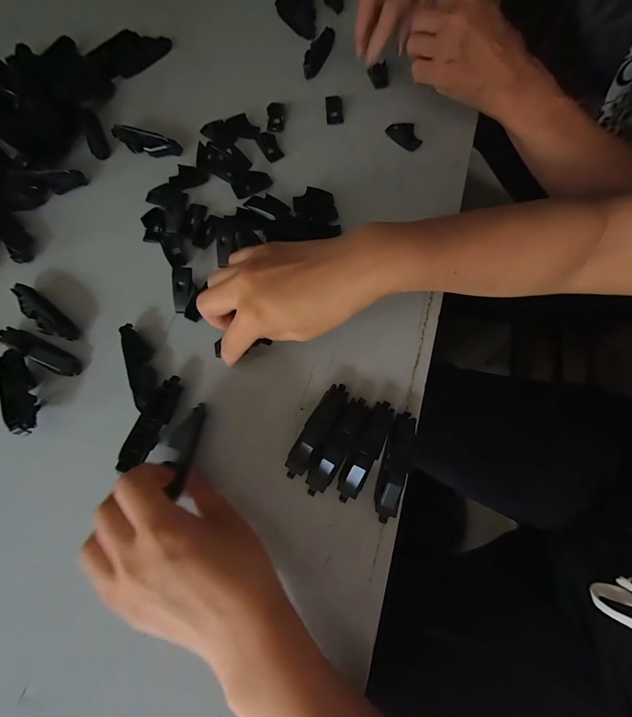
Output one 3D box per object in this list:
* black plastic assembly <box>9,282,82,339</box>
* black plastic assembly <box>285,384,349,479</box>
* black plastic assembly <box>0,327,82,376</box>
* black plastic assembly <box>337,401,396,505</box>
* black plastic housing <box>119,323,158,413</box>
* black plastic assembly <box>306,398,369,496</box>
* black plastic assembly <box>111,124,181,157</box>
[{"bbox_3d":[-0.250,-0.041,0.283,0.077,0.017,0.022,36,77,11],"label":"black plastic assembly"},{"bbox_3d":[0.001,0.056,0.248,0.019,0.014,0.080,29,76,9],"label":"black plastic assembly"},{"bbox_3d":[-0.245,-0.008,0.272,0.081,0.017,0.018,25,75,8],"label":"black plastic assembly"},{"bbox_3d":[0.039,0.071,0.243,0.019,0.017,0.080,28,75,9],"label":"black plastic assembly"},{"bbox_3d":[-0.150,0.005,0.266,0.017,0.017,0.078,-20,74,-5],"label":"black plastic housing"},{"bbox_3d":[0.017,0.067,0.244,0.021,0.015,0.080,30,76,9],"label":"black plastic assembly"},{"bbox_3d":[-0.186,-0.234,0.336,0.077,0.017,0.017,18,74,6],"label":"black plastic assembly"}]

